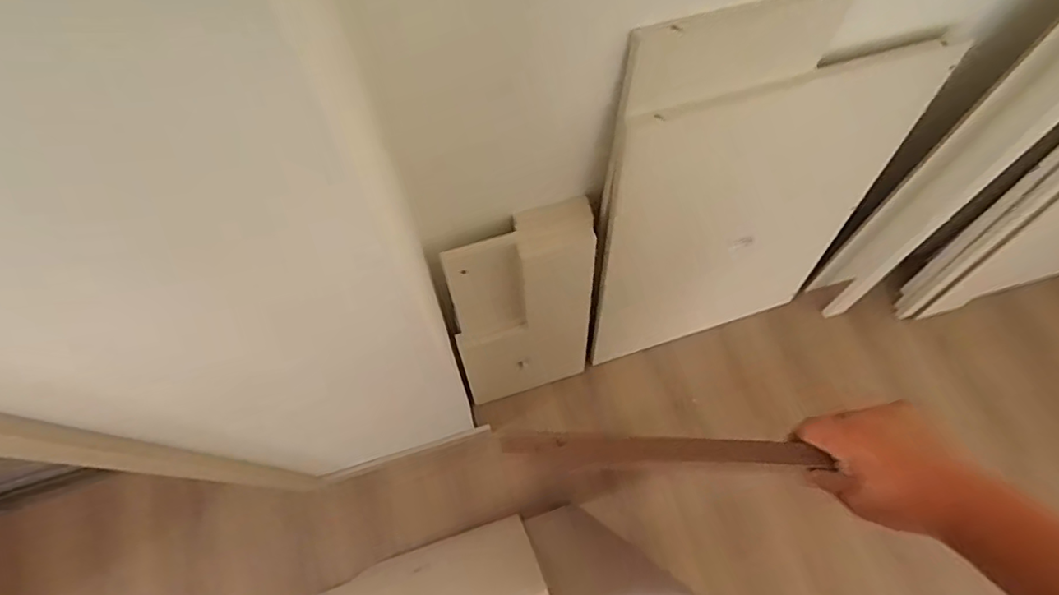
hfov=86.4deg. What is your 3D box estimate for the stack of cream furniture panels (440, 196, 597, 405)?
[{"bbox_3d":[-0.009,0.023,1.188,0.316,0.537,0.099,-22,49,-16],"label":"stack of cream furniture panels"}]

